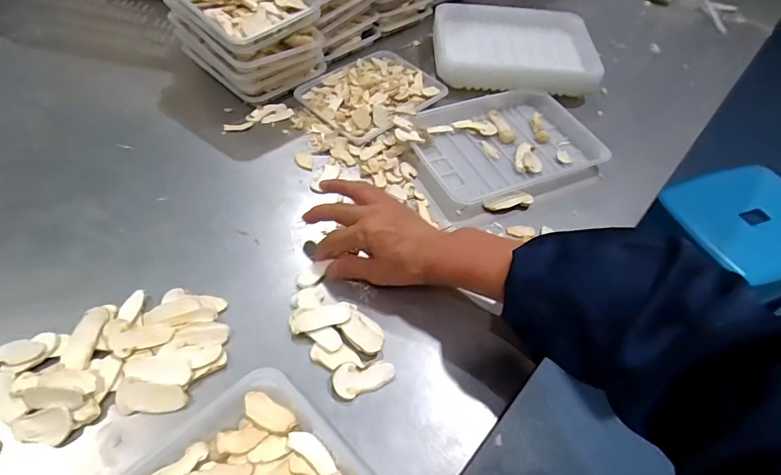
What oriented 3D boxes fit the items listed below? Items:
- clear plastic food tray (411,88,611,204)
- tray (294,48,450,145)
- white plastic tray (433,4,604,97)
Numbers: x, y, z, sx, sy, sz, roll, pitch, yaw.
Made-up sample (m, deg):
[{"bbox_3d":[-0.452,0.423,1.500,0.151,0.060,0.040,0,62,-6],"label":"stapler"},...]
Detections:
[{"bbox_3d":[0.138,-0.127,0.564,0.224,0.023,0.160,-17,55,-18],"label":"clear plastic food tray"},{"bbox_3d":[-0.023,-0.199,0.598,0.174,0.027,0.137,-34,62,-27],"label":"tray"},{"bbox_3d":[0.187,-0.286,0.662,0.234,0.058,0.138,1,52,-5],"label":"white plastic tray"}]

